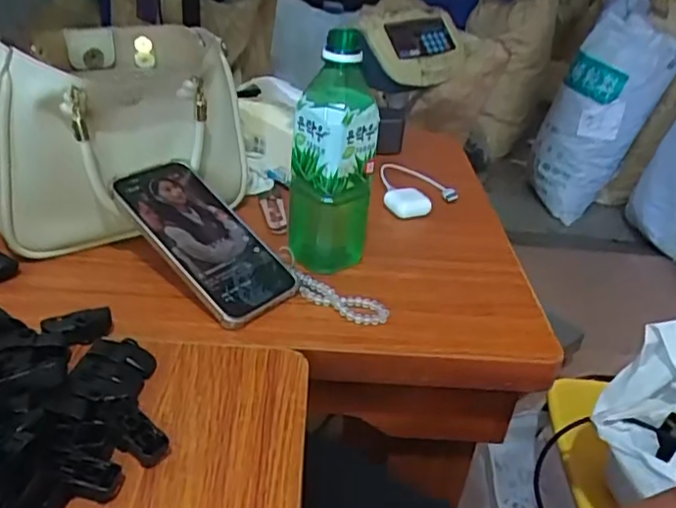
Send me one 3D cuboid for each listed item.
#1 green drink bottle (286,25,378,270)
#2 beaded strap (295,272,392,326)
[{"bbox_3d":[-0.002,-0.082,0.528,0.073,0.196,0.070,6,31,-2],"label":"green drink bottle"},{"bbox_3d":[0.002,0.037,0.506,0.084,0.009,0.029,15,32,13],"label":"beaded strap"}]

